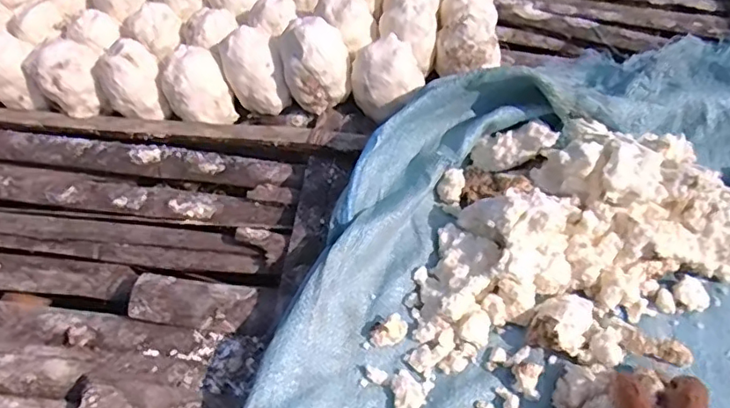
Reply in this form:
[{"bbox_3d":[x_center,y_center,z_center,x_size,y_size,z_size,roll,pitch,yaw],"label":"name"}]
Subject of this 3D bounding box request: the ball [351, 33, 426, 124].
[{"bbox_3d":[0.028,-0.152,0.682,0.085,0.076,0.081,1,52,-1],"label":"ball"}]

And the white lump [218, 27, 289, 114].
[{"bbox_3d":[-0.139,-0.165,0.701,0.068,0.081,0.080,-18,54,-15],"label":"white lump"}]

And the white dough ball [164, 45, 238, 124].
[{"bbox_3d":[-0.210,-0.143,0.704,0.076,0.084,0.071,1,52,-1],"label":"white dough ball"}]

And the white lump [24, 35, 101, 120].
[{"bbox_3d":[-0.369,-0.154,0.709,0.079,0.085,0.072,-27,57,-21],"label":"white lump"}]

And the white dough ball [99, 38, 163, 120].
[{"bbox_3d":[-0.289,-0.147,0.701,0.070,0.087,0.068,1,52,-1],"label":"white dough ball"}]

